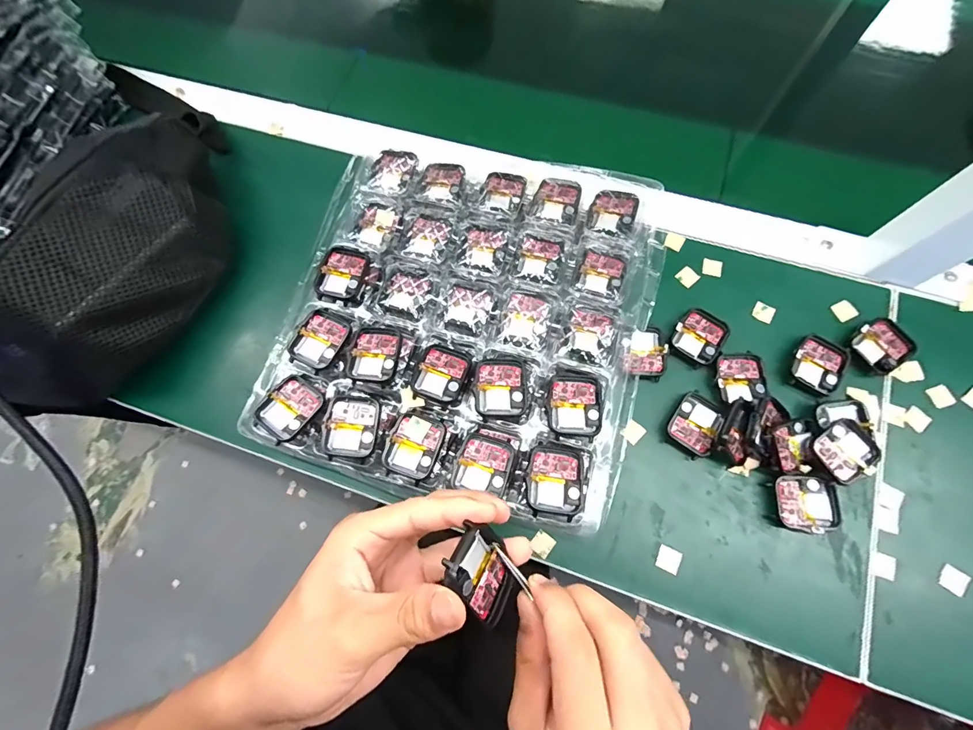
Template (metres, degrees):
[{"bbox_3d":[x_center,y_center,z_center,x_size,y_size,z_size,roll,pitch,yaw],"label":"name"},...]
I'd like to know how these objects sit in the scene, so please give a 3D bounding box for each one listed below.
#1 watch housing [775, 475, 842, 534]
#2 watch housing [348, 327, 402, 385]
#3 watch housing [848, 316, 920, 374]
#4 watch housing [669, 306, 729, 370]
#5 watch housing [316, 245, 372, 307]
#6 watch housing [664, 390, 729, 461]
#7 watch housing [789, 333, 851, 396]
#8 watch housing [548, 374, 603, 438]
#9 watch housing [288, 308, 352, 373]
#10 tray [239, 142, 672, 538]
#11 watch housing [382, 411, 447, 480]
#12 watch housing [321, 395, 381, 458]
[{"bbox_3d":[0.231,0.100,0.294,0.040,0.015,0.037,3,73,4],"label":"watch housing"},{"bbox_3d":[-0.083,-0.008,0.308,0.036,0.006,0.043,11,74,6],"label":"watch housing"},{"bbox_3d":[0.312,-0.015,0.325,0.044,0.010,0.038,-36,75,-8],"label":"watch housing"},{"bbox_3d":[0.173,-0.023,0.332,0.037,0.006,0.043,37,78,13],"label":"watch housing"},{"bbox_3d":[-0.115,-0.072,0.329,0.036,0.009,0.047,14,74,7],"label":"watch housing"},{"bbox_3d":[0.161,0.045,0.317,0.034,0.012,0.044,31,77,11],"label":"watch housing"},{"bbox_3d":[0.263,0.000,0.323,0.035,0.008,0.046,28,76,10],"label":"watch housing"},{"bbox_3d":[0.063,0.028,0.288,0.036,0.010,0.042,7,74,5],"label":"watch housing"},{"bbox_3d":[-0.128,-0.018,0.314,0.036,0.008,0.047,27,76,10],"label":"watch housing"},{"bbox_3d":[-0.013,-0.041,0.333,0.276,0.041,0.287,14,74,7],"label":"tray"},{"bbox_3d":[-0.050,0.057,0.289,0.037,0.008,0.042,17,75,8],"label":"watch housing"},{"bbox_3d":[-0.096,0.044,0.294,0.037,0.006,0.043,3,73,4],"label":"watch housing"}]

